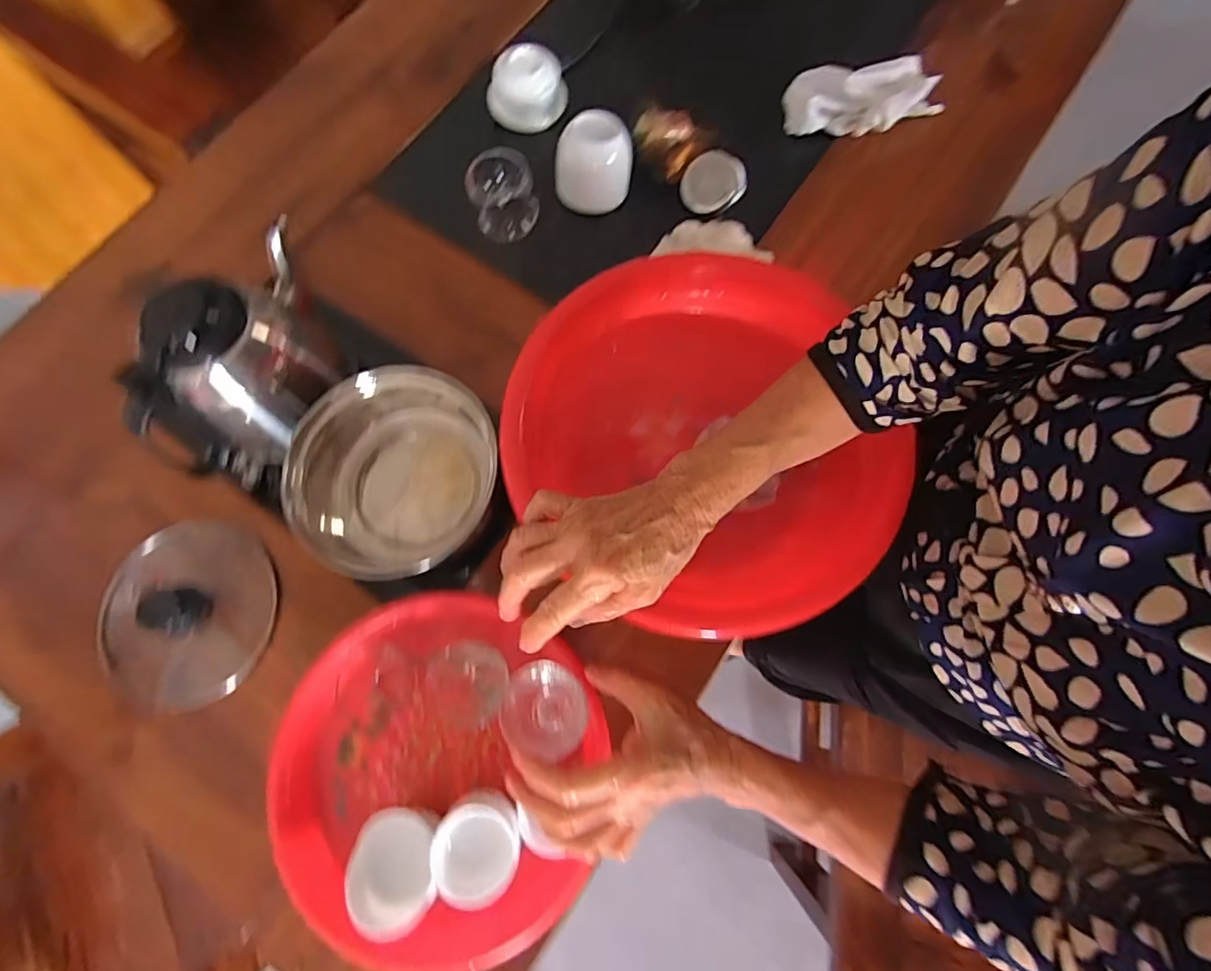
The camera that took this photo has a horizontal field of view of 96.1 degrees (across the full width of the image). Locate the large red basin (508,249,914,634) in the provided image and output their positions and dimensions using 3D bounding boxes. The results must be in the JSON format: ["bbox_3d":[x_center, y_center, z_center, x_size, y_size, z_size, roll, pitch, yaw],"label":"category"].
[{"bbox_3d":[0.070,-0.034,0.452,0.292,0.078,0.297,-27,75,-6],"label":"large red basin"}]

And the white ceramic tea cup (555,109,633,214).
[{"bbox_3d":[-0.011,-0.330,0.562,0.073,0.072,0.068,6,74,3],"label":"white ceramic tea cup"}]

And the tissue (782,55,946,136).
[{"bbox_3d":[0.279,-0.409,0.585,0.163,0.049,0.064,3,74,2],"label":"tissue"}]

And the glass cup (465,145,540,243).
[{"bbox_3d":[-0.106,-0.298,0.561,0.065,0.055,0.056,-36,77,-8],"label":"glass cup"}]

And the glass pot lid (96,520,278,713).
[{"bbox_3d":[-0.367,0.111,0.471,0.144,0.049,0.144,0,74,1],"label":"glass pot lid"}]

